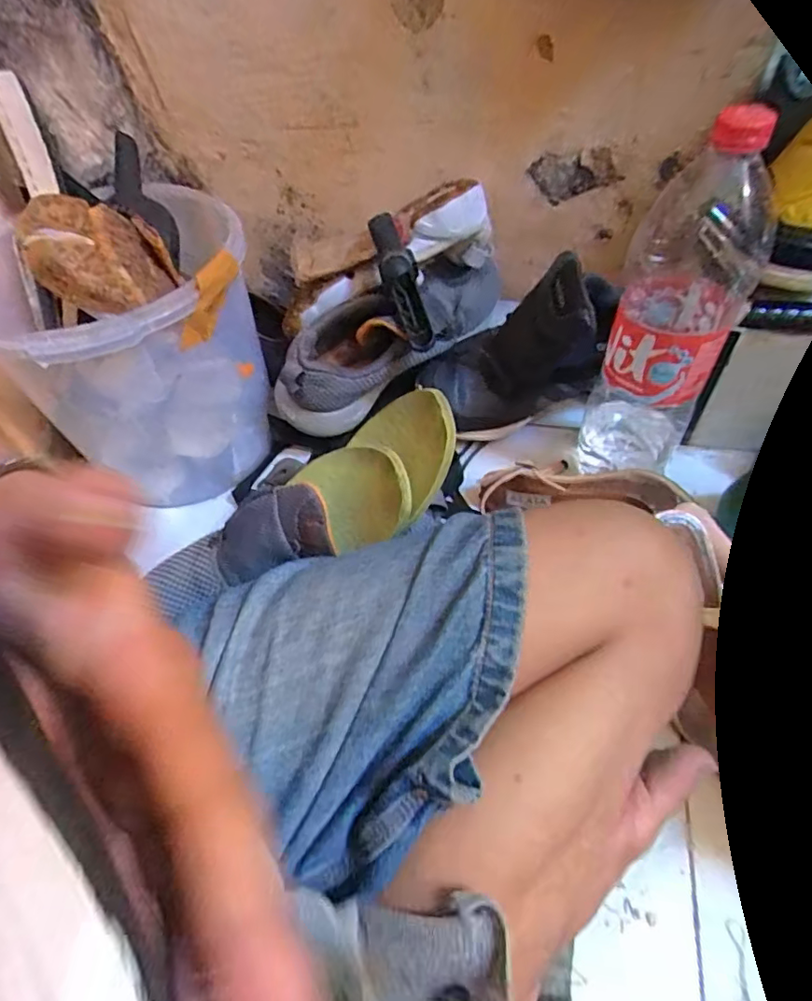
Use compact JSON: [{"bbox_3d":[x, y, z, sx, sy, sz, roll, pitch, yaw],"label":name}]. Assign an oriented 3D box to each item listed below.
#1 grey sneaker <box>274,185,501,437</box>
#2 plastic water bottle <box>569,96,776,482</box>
[{"bbox_3d":[-0.027,-0.193,0.573,0.283,0.125,0.136,-45,62,-10],"label":"grey sneaker"},{"bbox_3d":[0.210,-0.136,0.444,0.082,0.301,0.097,20,58,18],"label":"plastic water bottle"}]

